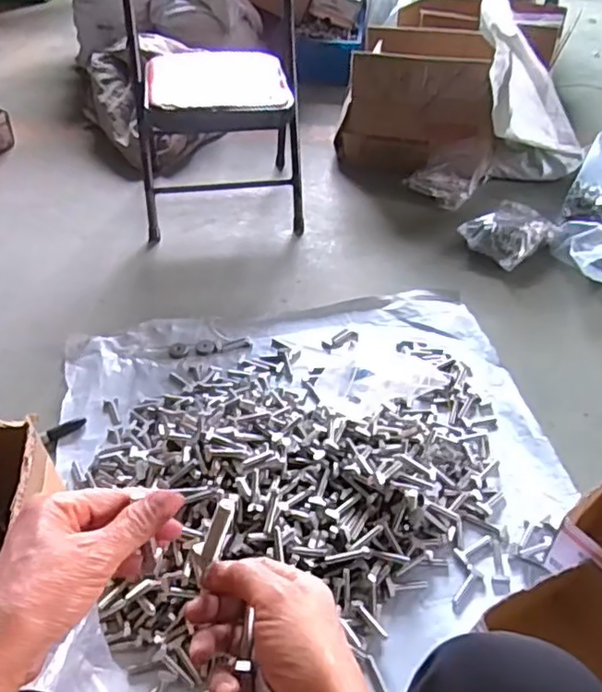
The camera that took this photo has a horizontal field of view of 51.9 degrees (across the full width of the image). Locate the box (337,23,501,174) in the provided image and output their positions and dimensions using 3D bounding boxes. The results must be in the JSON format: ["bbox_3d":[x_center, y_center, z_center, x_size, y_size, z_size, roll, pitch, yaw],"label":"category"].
[{"bbox_3d":[0.297,-0.590,1.488,0.350,0.259,0.329,16,46,17],"label":"box"}]

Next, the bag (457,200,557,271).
[{"bbox_3d":[0.419,-0.228,1.251,0.160,0.061,0.134,-30,51,-28],"label":"bag"}]

